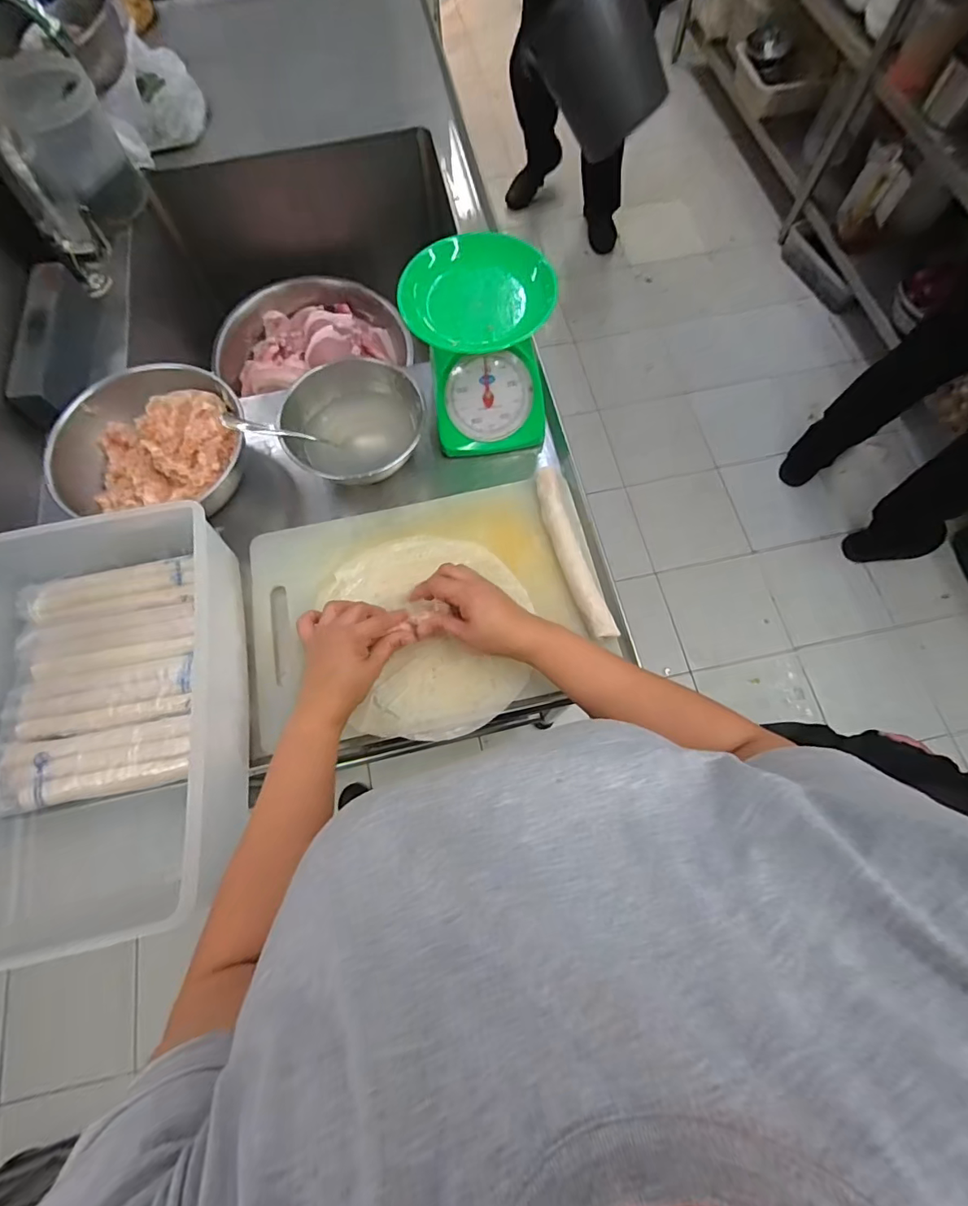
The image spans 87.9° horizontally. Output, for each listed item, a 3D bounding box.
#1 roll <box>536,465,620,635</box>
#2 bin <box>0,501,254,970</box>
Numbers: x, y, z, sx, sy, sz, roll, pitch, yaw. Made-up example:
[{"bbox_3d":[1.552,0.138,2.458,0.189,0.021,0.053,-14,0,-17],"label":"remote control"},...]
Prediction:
[{"bbox_3d":[0.101,-0.061,0.574,0.037,0.019,0.215,-13,72,-3],"label":"roll"},{"bbox_3d":[-0.374,0.100,0.487,0.255,0.120,0.380,-11,72,-2],"label":"bin"}]

